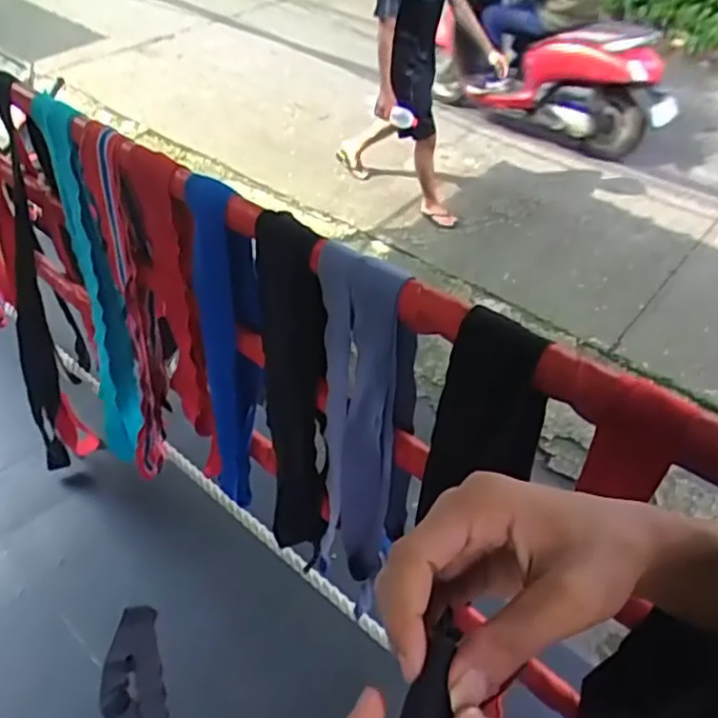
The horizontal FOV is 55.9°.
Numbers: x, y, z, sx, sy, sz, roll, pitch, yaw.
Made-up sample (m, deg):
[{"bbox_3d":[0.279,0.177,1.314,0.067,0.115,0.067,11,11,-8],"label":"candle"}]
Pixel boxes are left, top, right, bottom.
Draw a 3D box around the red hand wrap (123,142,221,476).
[{"bbox_3d":[-0.284,-0.048,1.071,0.028,0.578,0.159,-32,54,-30],"label":"red hand wrap"}]

